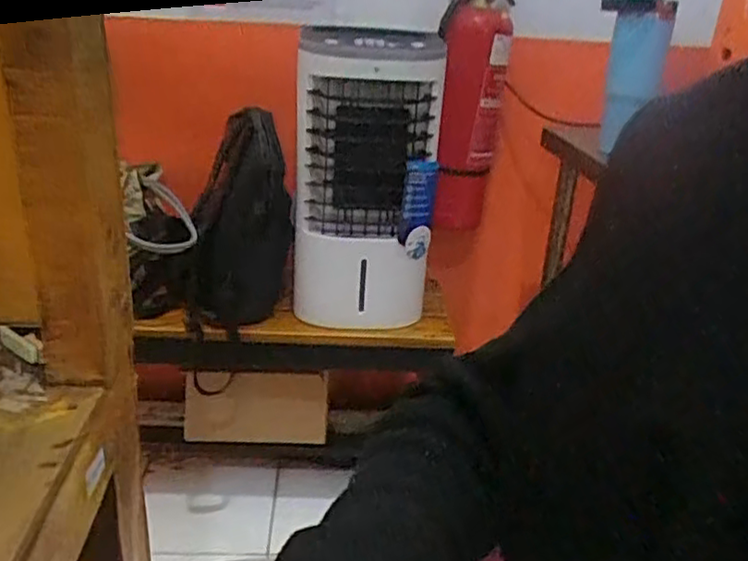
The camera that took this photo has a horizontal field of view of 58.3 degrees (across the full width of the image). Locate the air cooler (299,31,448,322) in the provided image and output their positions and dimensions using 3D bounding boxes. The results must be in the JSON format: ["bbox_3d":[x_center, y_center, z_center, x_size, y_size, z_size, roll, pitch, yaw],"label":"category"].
[{"bbox_3d":[-0.010,-0.180,1.215,0.233,0.510,0.214,5,23,2],"label":"air cooler"}]

